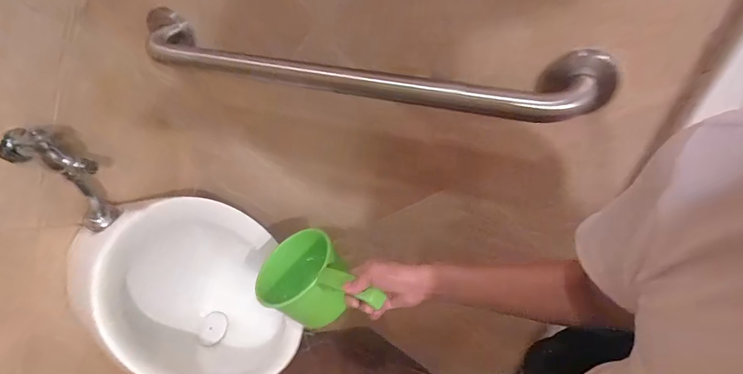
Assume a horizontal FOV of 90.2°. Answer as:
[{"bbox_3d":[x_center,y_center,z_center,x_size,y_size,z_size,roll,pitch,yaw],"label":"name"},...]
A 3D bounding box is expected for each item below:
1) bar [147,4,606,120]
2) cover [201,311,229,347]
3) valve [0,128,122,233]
[{"bbox_3d":[-0.039,-0.152,0.453,0.613,0.052,0.082,11,47,16],"label":"bar"},{"bbox_3d":[-0.364,0.325,0.857,0.058,0.074,0.018,-2,5,-27],"label":"cover"},{"bbox_3d":[-0.446,-0.003,0.553,0.129,0.186,0.060,18,49,22],"label":"valve"}]

